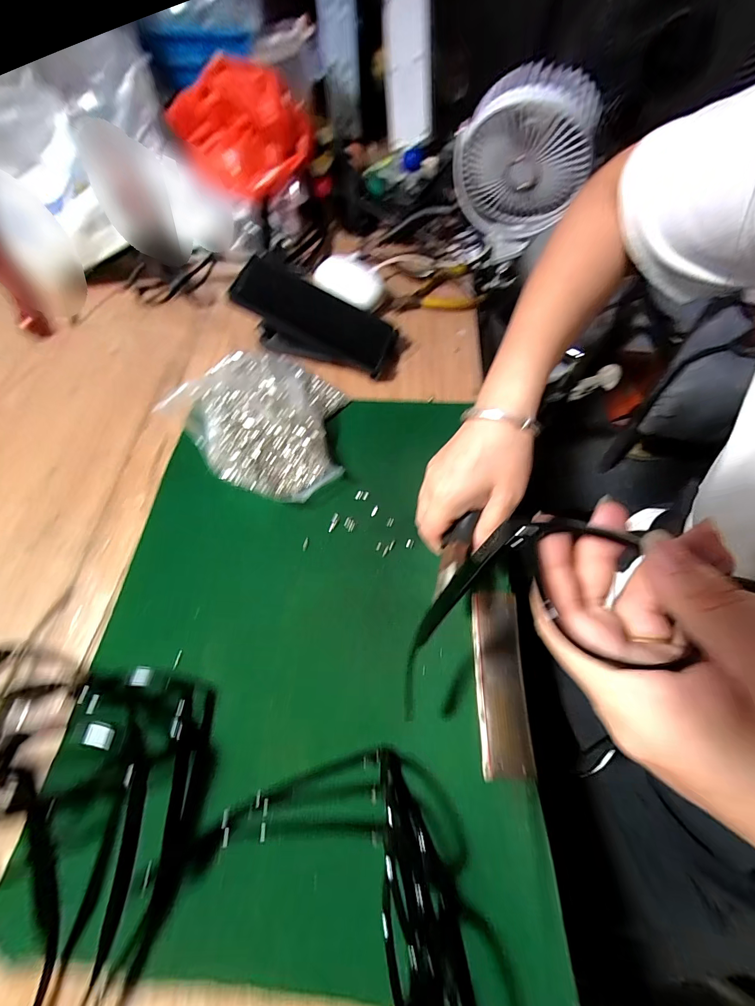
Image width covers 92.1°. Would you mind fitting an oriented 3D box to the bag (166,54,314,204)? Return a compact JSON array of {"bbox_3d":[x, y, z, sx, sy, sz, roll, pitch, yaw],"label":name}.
[{"bbox_3d":[-0.184,-0.484,0.481,0.193,0.144,0.072,33,68,17],"label":"bag"}]

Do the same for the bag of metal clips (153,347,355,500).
[{"bbox_3d":[-0.103,-0.081,0.349,0.168,0.043,0.139,24,66,13],"label":"bag of metal clips"}]

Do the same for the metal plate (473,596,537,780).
[{"bbox_3d":[0.089,0.124,0.260,0.034,0.005,0.118,2,63,2],"label":"metal plate"}]

